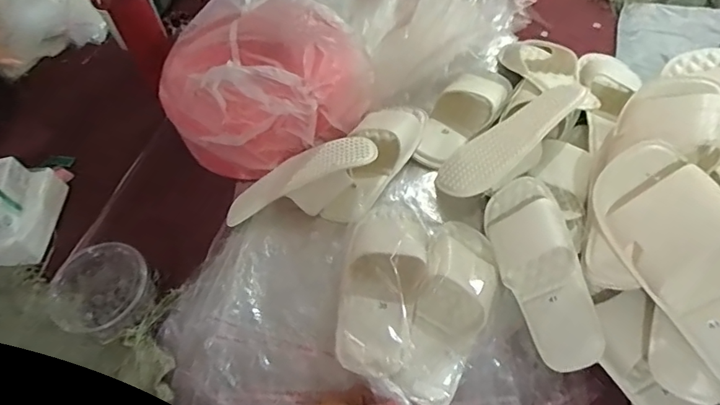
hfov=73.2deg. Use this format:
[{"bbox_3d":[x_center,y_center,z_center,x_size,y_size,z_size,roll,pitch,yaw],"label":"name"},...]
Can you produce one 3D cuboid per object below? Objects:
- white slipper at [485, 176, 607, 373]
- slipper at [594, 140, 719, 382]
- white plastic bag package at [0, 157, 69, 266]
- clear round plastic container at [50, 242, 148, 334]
[{"bbox_3d":[0.228,0.084,0.609,0.046,0.100,0.239,13,51,-41],"label":"white slipper"},{"bbox_3d":[0.357,0.068,0.511,0.116,0.065,0.279,-33,77,23],"label":"slipper"},{"bbox_3d":[-0.494,0.009,0.682,0.091,0.081,0.139,-6,57,0],"label":"white plastic bag package"},{"bbox_3d":[-0.318,0.110,0.601,0.109,0.058,0.115,-2,57,3],"label":"clear round plastic container"}]

